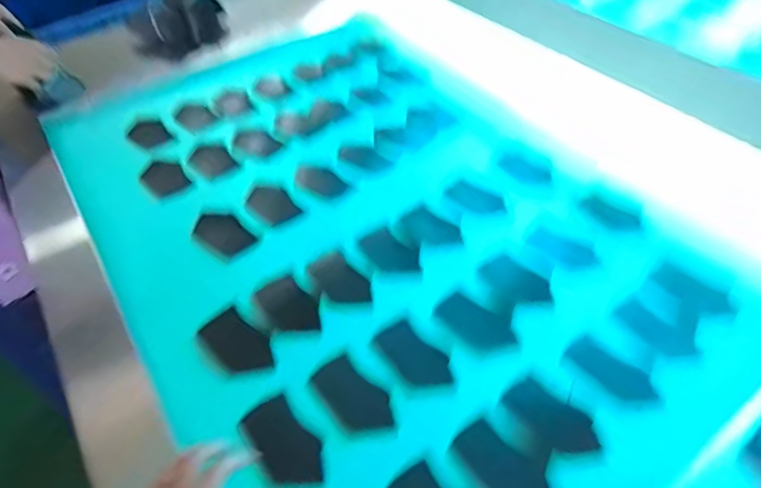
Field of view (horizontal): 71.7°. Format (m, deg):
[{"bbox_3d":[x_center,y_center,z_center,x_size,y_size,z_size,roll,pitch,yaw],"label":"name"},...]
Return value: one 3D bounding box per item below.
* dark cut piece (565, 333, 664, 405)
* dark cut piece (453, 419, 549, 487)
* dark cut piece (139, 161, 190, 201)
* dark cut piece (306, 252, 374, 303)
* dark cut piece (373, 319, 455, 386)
[{"bbox_3d":[0.301,0.166,0.686,0.051,0.004,0.115,-33,46,-25],"label":"dark cut piece"},{"bbox_3d":[0.141,0.257,0.607,0.059,0.008,0.116,-34,53,-25],"label":"dark cut piece"},{"bbox_3d":[-0.413,-0.126,1.003,0.071,0.010,0.110,-35,53,-26],"label":"dark cut piece"},{"bbox_3d":[-0.061,0.057,0.816,0.064,0.013,0.105,-34,53,-25],"label":"dark cut piece"},{"bbox_3d":[0.045,0.151,0.712,0.061,0.004,0.116,-34,53,-25],"label":"dark cut piece"}]

